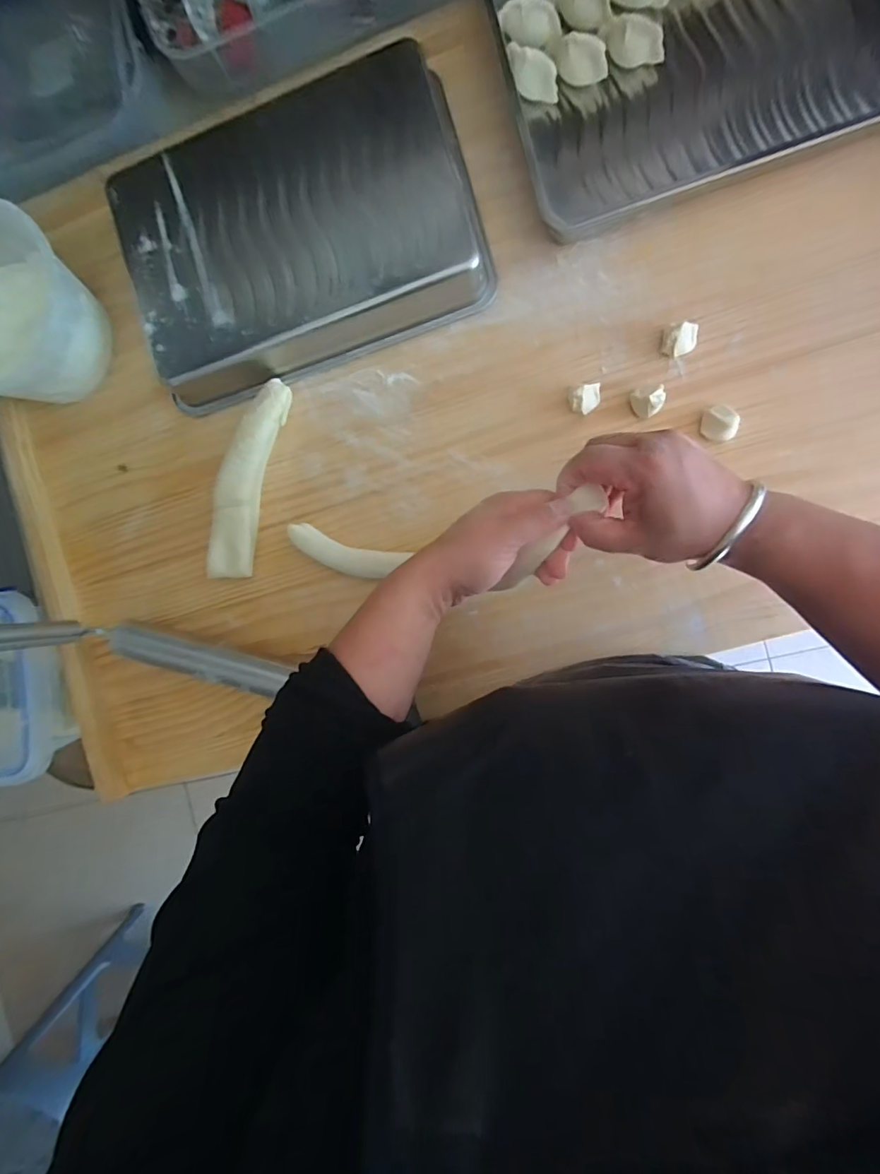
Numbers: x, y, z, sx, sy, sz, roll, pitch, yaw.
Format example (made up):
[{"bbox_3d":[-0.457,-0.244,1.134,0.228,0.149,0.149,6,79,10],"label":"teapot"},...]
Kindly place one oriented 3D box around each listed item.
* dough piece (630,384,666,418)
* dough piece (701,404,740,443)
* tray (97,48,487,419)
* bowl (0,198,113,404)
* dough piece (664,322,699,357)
[{"bbox_3d":[0.175,-0.155,0.404,0.025,0.019,0.022,-8,90,7],"label":"dough piece"},{"bbox_3d":[0.231,-0.135,0.397,0.026,0.018,0.024,0,91,7],"label":"dough piece"},{"bbox_3d":[-0.127,-0.316,0.434,0.309,0.040,0.220,-18,89,7],"label":"tray"},{"bbox_3d":[-0.400,-0.248,0.448,0.154,0.087,0.156,0,91,7],"label":"bowl"},{"bbox_3d":[0.199,-0.205,0.400,0.028,0.022,0.021,-16,89,7],"label":"dough piece"}]

